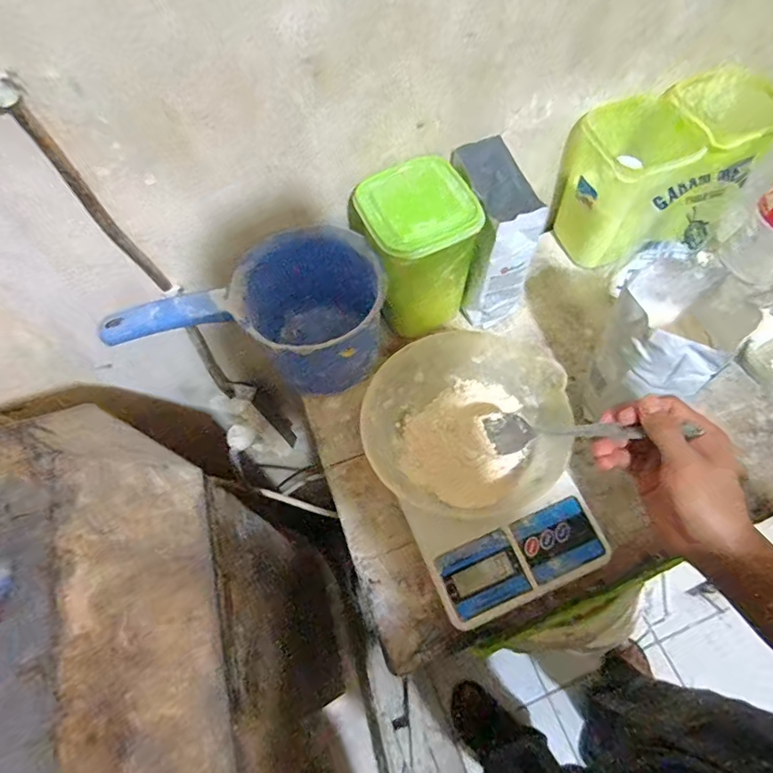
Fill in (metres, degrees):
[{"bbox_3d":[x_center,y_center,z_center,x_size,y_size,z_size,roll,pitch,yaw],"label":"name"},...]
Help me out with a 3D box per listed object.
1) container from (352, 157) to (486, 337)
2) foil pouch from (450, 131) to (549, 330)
[{"bbox_3d":[0.031,-0.129,0.506,0.100,0.150,0.094,-19,63,-7],"label":"container"},{"bbox_3d":[0.103,-0.159,0.530,0.064,0.153,0.126,-23,64,-8],"label":"foil pouch"}]

